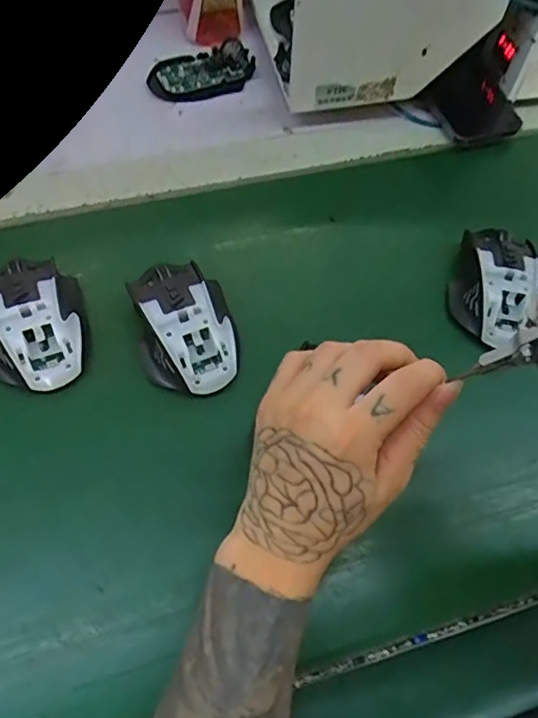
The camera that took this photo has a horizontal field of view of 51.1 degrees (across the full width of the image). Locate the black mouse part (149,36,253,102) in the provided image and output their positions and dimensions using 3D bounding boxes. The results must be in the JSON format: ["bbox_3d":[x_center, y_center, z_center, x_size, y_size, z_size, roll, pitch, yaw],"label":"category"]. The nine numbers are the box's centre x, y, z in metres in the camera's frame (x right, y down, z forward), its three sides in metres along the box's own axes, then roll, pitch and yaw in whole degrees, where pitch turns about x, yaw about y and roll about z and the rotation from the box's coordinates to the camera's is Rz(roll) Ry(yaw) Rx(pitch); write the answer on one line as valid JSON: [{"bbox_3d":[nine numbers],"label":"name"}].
[{"bbox_3d":[-0.069,-0.303,0.591,0.113,0.027,0.059,-14,62,-11],"label":"black mouse part"}]

